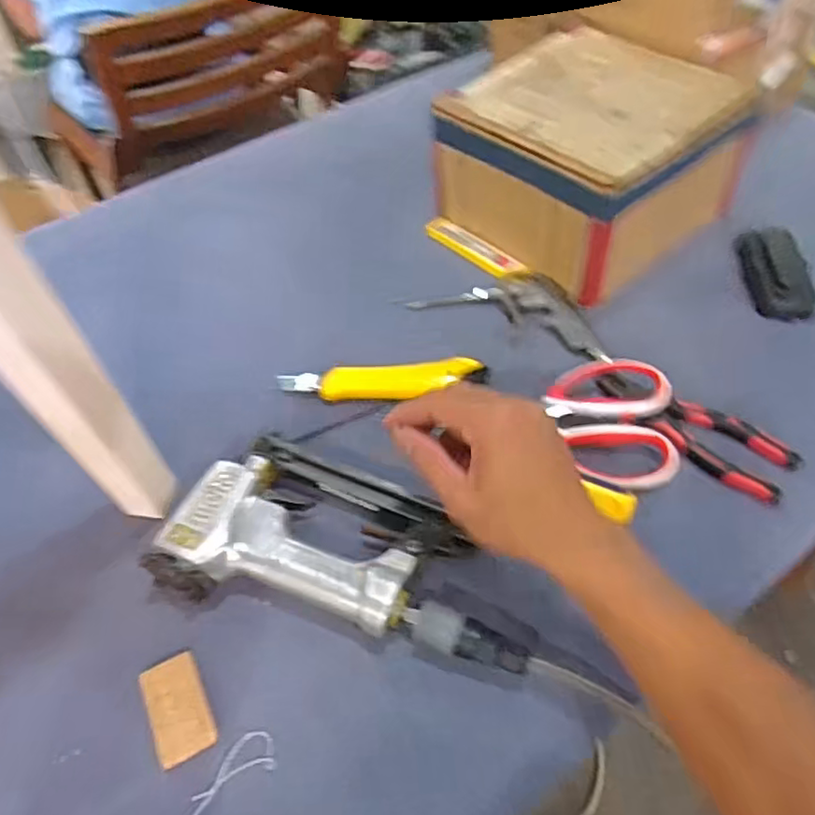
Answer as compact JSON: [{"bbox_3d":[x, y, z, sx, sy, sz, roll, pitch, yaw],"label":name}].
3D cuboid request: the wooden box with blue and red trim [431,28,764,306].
[{"bbox_3d":[0.168,-0.238,0.622,0.196,0.131,0.208,-36,56,-21],"label":"wooden box with blue and red trim"}]

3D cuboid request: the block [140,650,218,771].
[{"bbox_3d":[-0.143,0.186,0.399,0.034,0.005,0.062,-25,53,-14],"label":"block"}]

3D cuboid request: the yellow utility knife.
[{"bbox_3d":[-0.021,-0.020,0.543,0.172,0.021,0.029,-5,51,2],"label":"yellow utility knife"}]

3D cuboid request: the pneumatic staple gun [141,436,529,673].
[{"bbox_3d":[-0.039,0.105,0.429,0.254,0.042,0.135,20,56,21],"label":"pneumatic staple gun"}]

